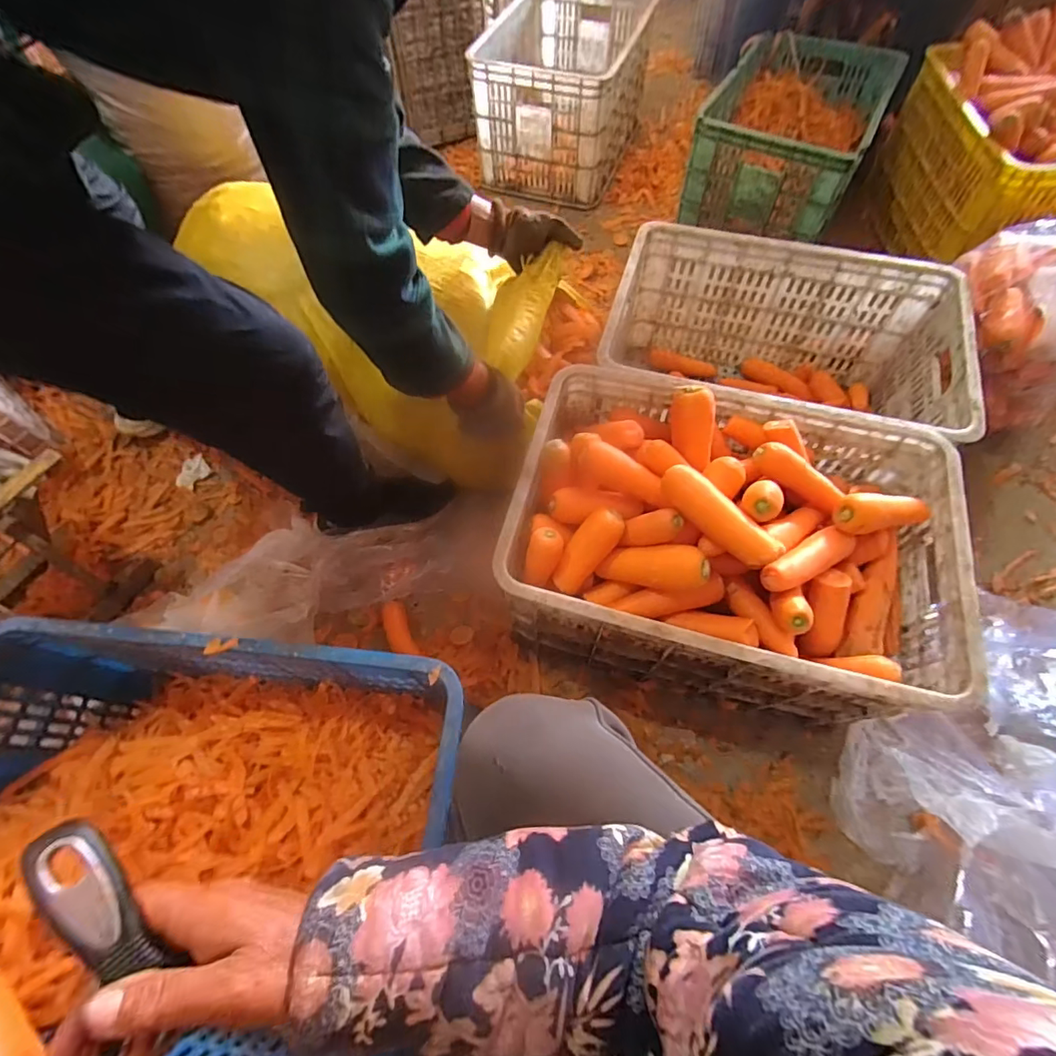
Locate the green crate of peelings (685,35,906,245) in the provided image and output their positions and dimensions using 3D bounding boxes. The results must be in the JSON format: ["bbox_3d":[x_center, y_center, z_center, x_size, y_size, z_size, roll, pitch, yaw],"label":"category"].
[{"bbox_3d":[0.549,-0.801,1.090,0.309,0.223,0.386,31,67,16],"label":"green crate of peelings"}]

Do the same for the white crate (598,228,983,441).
[{"bbox_3d":[0.379,-0.252,0.849,0.498,0.259,0.322,19,64,11],"label":"white crate"}]

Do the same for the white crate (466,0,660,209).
[{"bbox_3d":[0.090,-1.055,1.234,0.322,0.247,0.408,20,64,11],"label":"white crate"}]

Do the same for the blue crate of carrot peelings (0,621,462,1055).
[{"bbox_3d":[-0.352,0.323,0.541,0.554,0.215,0.368,4,62,3],"label":"blue crate of carrot peelings"}]

